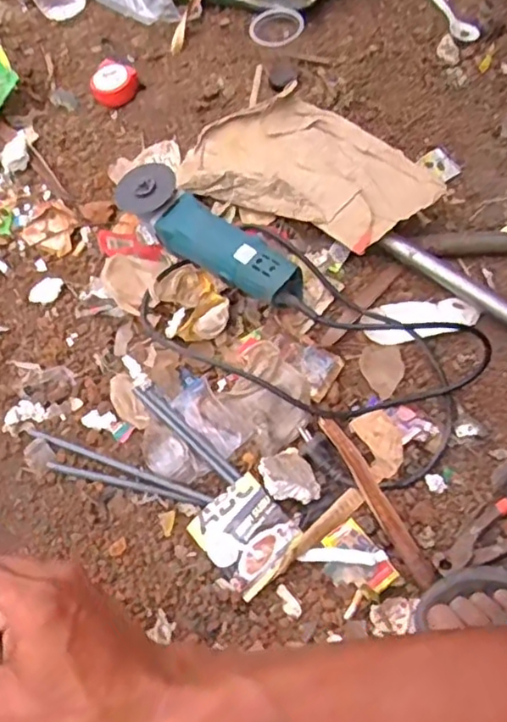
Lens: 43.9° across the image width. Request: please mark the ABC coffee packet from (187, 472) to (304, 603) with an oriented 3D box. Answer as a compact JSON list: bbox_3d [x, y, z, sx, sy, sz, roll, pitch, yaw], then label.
[{"bbox_3d":[-0.007,0.169,0.614,0.081,0.019,0.091,-39,70,-16],"label":"ABC coffee packet"}]

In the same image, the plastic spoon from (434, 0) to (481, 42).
[{"bbox_3d":[0.298,-0.536,0.963,0.029,0.011,0.140,-22,66,-10],"label":"plastic spoon"}]

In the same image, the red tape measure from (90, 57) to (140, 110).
[{"bbox_3d":[-0.202,-0.404,0.912,0.068,0.036,0.072,-18,65,-8],"label":"red tape measure"}]

